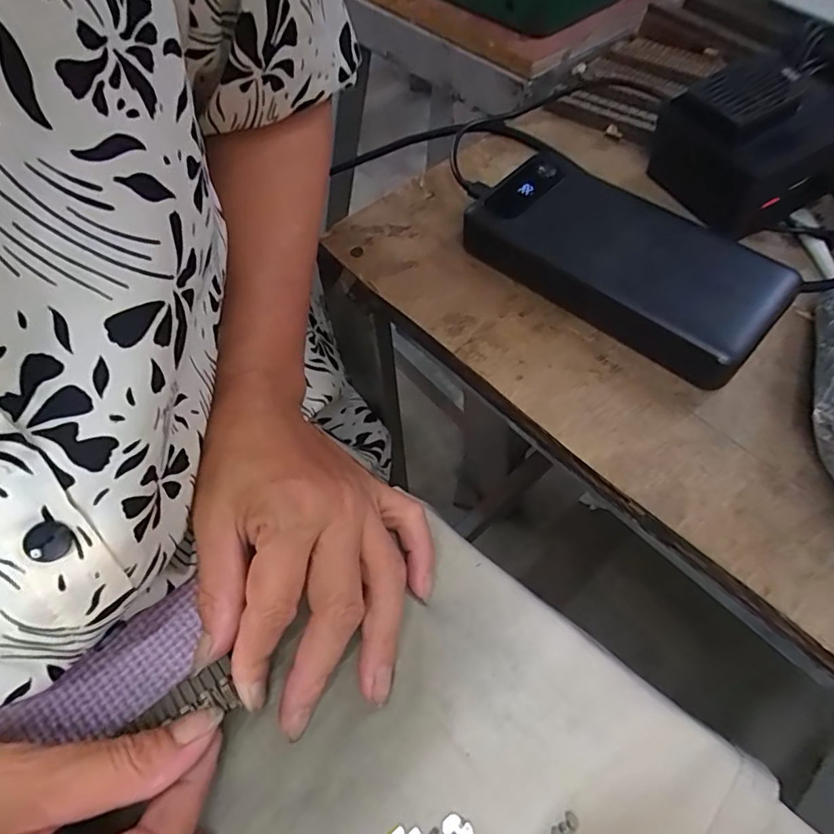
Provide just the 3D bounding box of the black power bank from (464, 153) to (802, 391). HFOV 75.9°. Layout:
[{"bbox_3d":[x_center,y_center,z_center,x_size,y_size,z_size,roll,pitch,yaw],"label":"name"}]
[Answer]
[{"bbox_3d":[0.103,-0.083,0.275,0.156,0.033,0.071,38,67,22],"label":"black power bank"}]

